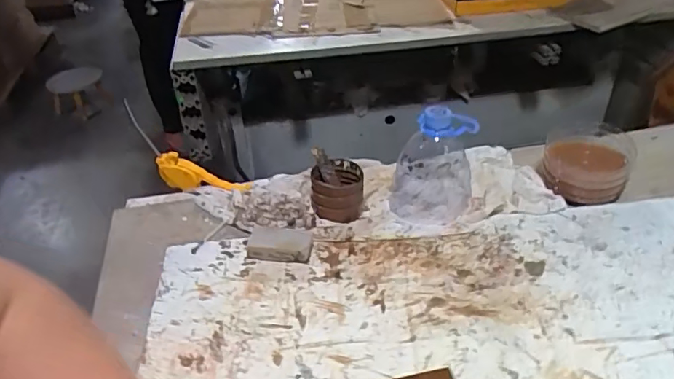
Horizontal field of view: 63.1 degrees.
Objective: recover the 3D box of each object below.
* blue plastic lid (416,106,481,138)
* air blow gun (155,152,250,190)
[{"bbox_3d":[0.131,-0.078,0.640,0.071,0.035,0.031,4,35,-11],"label":"blue plastic lid"},{"bbox_3d":[-0.182,-0.015,0.752,0.127,0.054,0.026,14,37,-1],"label":"air blow gun"}]

